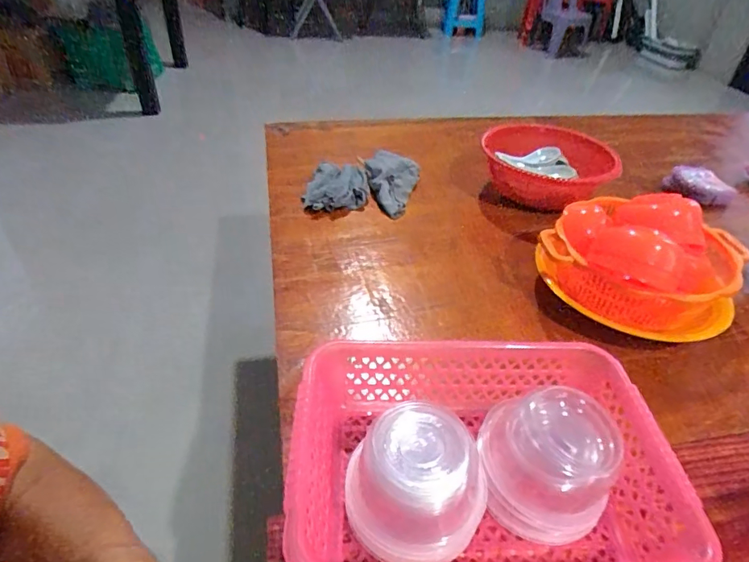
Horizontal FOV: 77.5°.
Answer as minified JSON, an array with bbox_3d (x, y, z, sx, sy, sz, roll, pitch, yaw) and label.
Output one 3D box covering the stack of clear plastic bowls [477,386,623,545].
[{"bbox_3d":[0.143,0.151,0.400,0.088,0.101,0.107,-3,39,-9],"label":"stack of clear plastic bowls"}]

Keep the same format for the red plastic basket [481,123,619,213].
[{"bbox_3d":[0.303,-0.199,0.846,0.207,0.095,0.169,6,39,3],"label":"red plastic basket"}]

